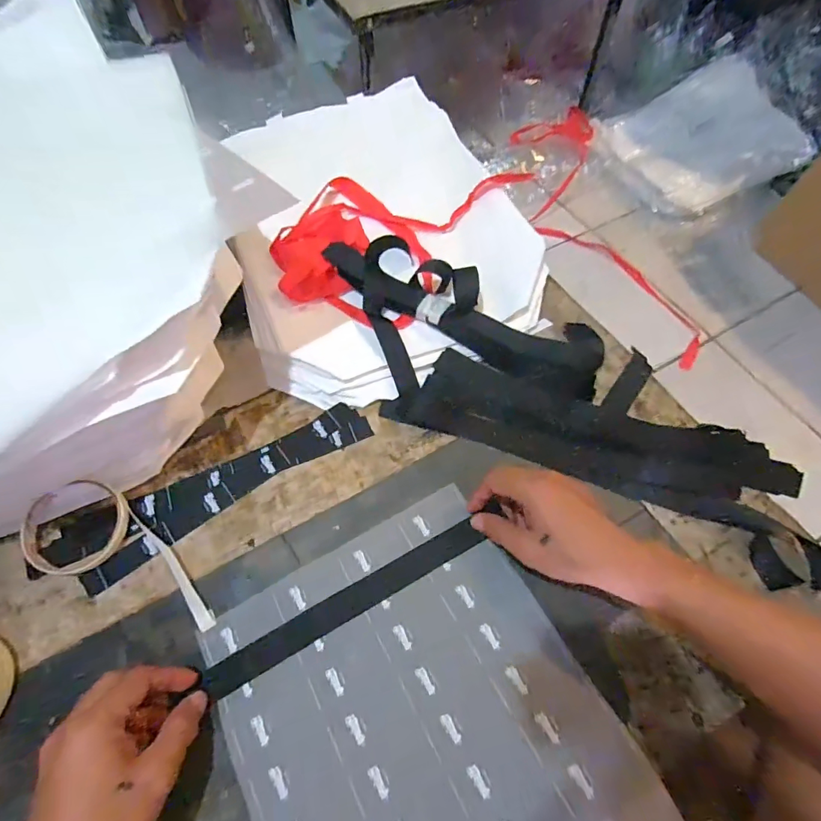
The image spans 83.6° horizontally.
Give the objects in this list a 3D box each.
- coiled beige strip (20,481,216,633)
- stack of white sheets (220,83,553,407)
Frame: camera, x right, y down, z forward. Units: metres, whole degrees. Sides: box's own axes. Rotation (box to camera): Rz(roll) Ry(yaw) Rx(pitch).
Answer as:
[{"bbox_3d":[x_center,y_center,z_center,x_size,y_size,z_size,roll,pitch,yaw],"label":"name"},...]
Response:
[{"bbox_3d":[-0.251,0.120,0.408,0.195,0.023,0.079,16,62,8],"label":"coiled beige strip"},{"bbox_3d":[-0.048,-0.226,0.569,0.340,0.044,0.433,-19,68,-7],"label":"stack of white sheets"}]

